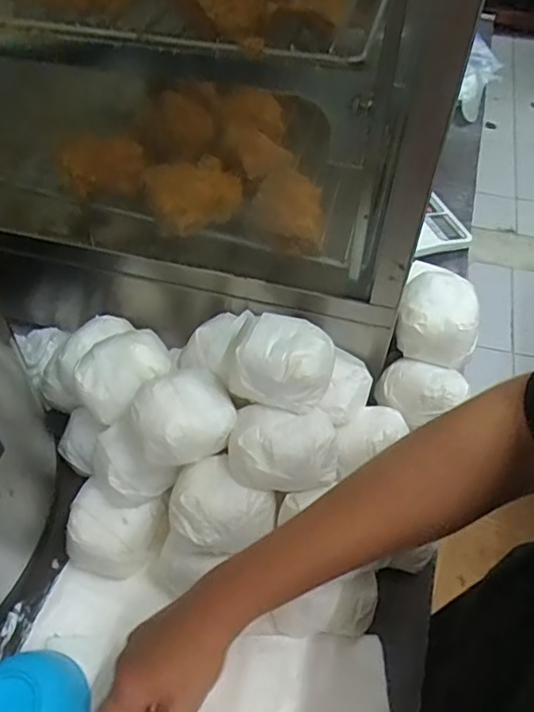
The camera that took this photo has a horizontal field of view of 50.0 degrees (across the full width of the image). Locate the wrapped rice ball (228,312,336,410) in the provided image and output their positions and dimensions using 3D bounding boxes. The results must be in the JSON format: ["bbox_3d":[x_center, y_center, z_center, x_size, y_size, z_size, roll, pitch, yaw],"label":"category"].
[{"bbox_3d":[0.014,0.005,0.465,0.081,0.058,0.065,21,53,16],"label":"wrapped rice ball"}]

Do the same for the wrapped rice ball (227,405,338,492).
[{"bbox_3d":[0.012,0.068,0.452,0.083,0.049,0.058,-1,50,-2],"label":"wrapped rice ball"}]

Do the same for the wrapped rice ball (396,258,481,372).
[{"bbox_3d":[0.159,-0.038,0.534,0.073,0.054,0.080,9,50,7],"label":"wrapped rice ball"}]

